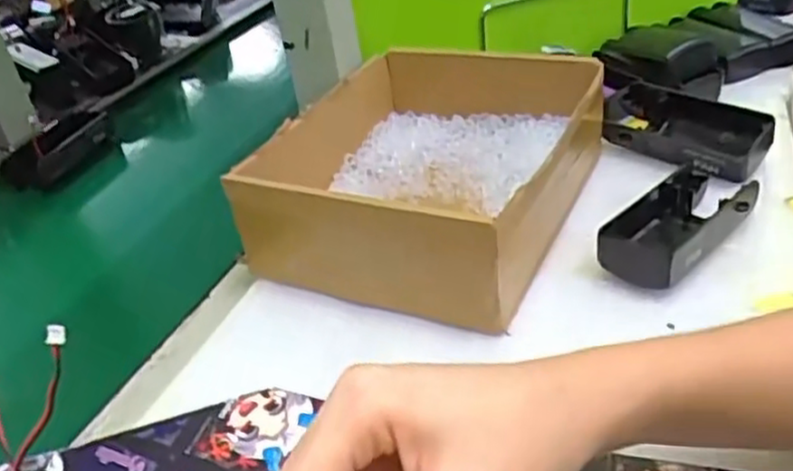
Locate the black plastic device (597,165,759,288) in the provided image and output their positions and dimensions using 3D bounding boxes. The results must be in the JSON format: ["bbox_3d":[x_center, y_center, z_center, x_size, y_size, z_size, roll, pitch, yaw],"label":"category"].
[{"bbox_3d":[0.162,-0.005,0.415,0.112,0.030,0.050,-32,40,-32],"label":"black plastic device"}]

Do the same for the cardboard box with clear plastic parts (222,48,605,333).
[{"bbox_3d":[0.028,-0.052,0.477,0.182,0.078,0.234,11,38,27],"label":"cardboard box with clear plastic parts"}]

